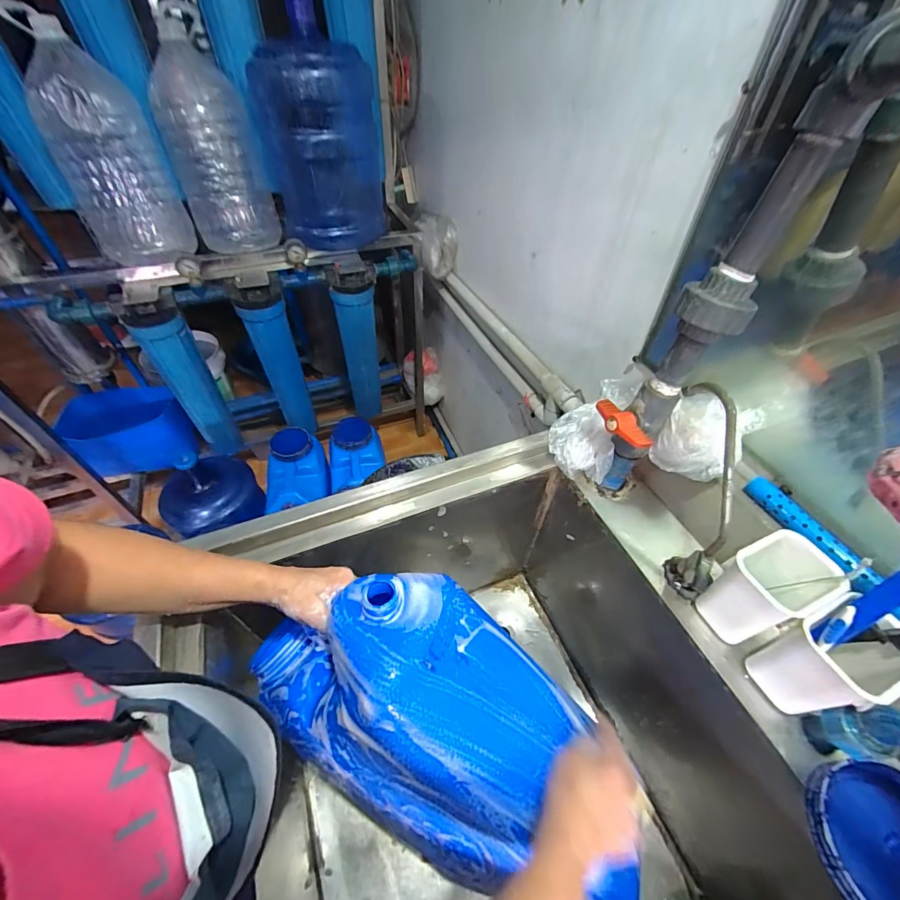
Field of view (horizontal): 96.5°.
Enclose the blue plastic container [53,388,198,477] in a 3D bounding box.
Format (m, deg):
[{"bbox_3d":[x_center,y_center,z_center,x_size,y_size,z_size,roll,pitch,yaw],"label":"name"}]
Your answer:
[{"bbox_3d":[-1.068,-0.063,1.379,0.332,0.244,0.206,-20,52,-17],"label":"blue plastic container"}]

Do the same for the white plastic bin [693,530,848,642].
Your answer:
[{"bbox_3d":[0.331,0.149,0.428,0.088,0.103,0.069,-17,51,-15],"label":"white plastic bin"}]

